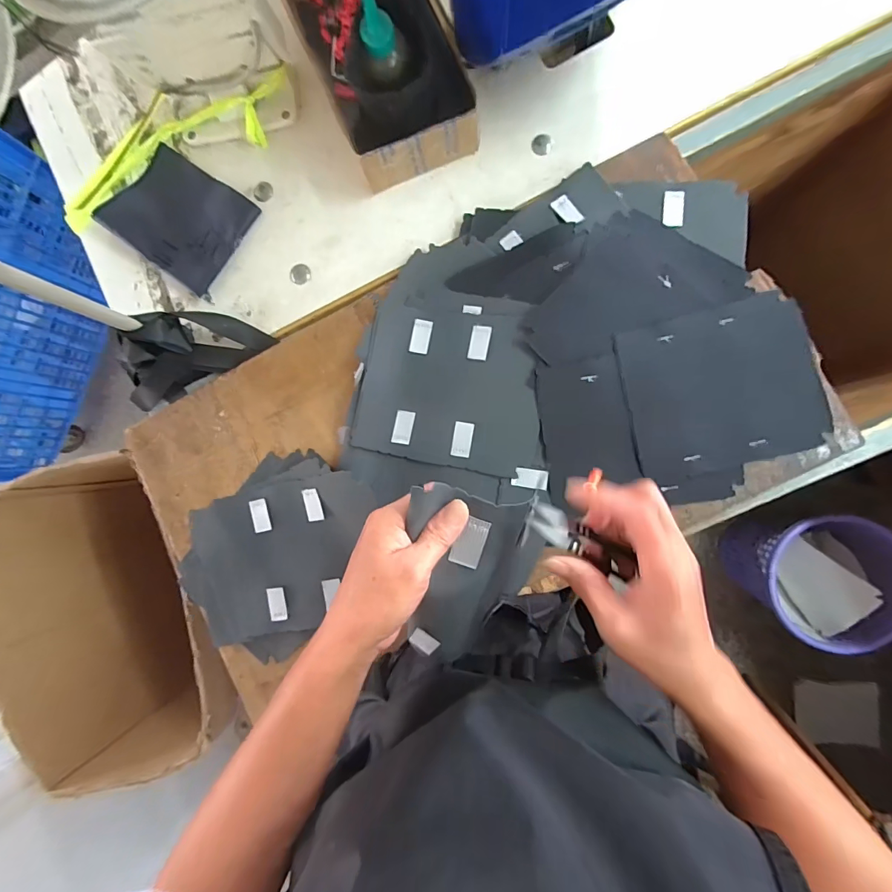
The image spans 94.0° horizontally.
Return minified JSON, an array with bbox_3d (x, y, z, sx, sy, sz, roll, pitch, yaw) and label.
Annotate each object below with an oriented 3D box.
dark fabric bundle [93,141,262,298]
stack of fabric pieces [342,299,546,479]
[{"bbox_3d":[-0.333,-0.286,0.513,0.170,0.015,0.127,35,93,4],"label":"dark fabric bundle"},{"bbox_3d":[0.005,-0.064,0.450,0.204,0.031,0.164,11,91,5],"label":"stack of fabric pieces"}]

